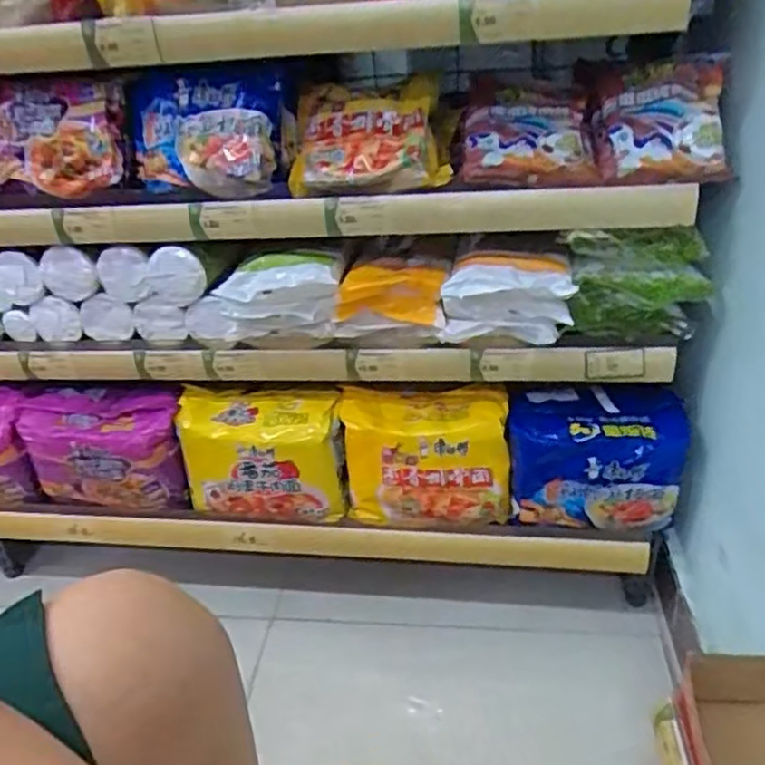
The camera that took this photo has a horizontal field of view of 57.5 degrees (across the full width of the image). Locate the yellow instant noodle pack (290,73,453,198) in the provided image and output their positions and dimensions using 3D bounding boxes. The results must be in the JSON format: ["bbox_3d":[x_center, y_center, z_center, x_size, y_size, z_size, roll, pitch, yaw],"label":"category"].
[{"bbox_3d":[-0.015,-0.255,0.732,0.164,0.085,0.090,-1,33,7],"label":"yellow instant noodle pack"}]

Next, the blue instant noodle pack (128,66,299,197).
[{"bbox_3d":[-0.180,-0.264,0.728,0.162,0.122,0.081,-4,32,3],"label":"blue instant noodle pack"}]

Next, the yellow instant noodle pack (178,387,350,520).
[{"bbox_3d":[-0.149,0.092,0.878,0.196,0.146,0.075,-2,33,6],"label":"yellow instant noodle pack"}]

